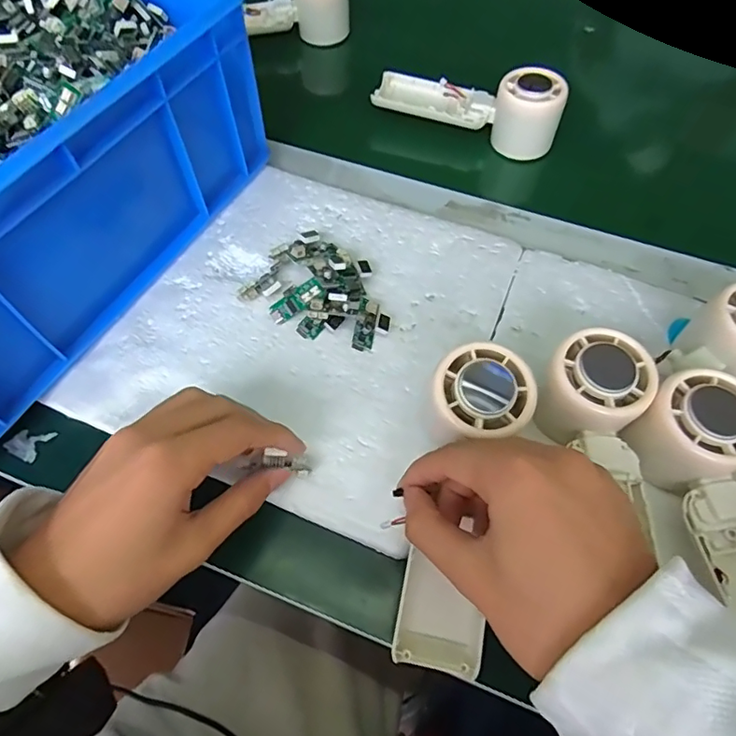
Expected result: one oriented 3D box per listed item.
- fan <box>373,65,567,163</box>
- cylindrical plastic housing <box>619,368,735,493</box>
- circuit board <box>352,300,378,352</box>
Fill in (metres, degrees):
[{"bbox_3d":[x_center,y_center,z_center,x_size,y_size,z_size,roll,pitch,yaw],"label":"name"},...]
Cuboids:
[{"bbox_3d":[0.088,-0.238,0.465,0.164,0.055,0.045,20,62,11],"label":"fan"},{"bbox_3d":[0.179,0.034,0.287,0.052,0.044,0.052,-38,67,-20],"label":"cylindrical plastic housing"},{"bbox_3d":[-0.001,-0.030,0.356,0.013,0.007,0.038,8,60,4],"label":"circuit board"}]

